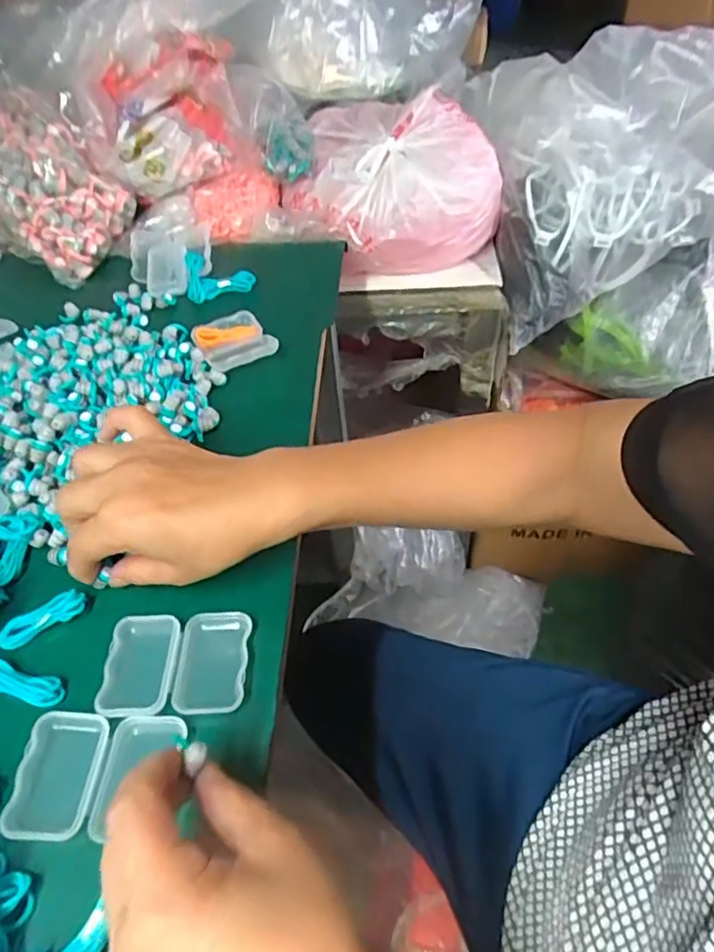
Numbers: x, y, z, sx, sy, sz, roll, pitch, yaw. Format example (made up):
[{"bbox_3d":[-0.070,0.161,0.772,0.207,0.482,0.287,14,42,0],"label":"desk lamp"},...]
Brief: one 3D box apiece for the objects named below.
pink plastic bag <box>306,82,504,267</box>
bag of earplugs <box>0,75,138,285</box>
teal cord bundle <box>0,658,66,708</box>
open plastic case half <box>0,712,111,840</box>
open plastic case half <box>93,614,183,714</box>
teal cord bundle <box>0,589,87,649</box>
[{"bbox_3d":[0.054,-0.338,0.701,0.207,0.120,0.196,-5,49,-1],"label":"pink plastic bag"},{"bbox_3d":[-0.309,-0.299,0.599,0.123,0.104,0.192,-29,53,-19],"label":"bag of earplugs"},{"bbox_3d":[-0.183,0.108,0.326,0.058,0.014,0.017,13,51,14],"label":"teal cord bundle"},{"bbox_3d":[-0.141,0.143,0.295,0.036,0.013,0.054,0,49,4],"label":"open plastic case half"},{"bbox_3d":[-0.115,0.101,0.330,0.036,0.009,0.055,-2,49,2],"label":"open plastic case half"},{"bbox_3d":[-0.180,0.083,0.352,0.049,0.011,0.016,-23,52,-16],"label":"teal cord bundle"}]

